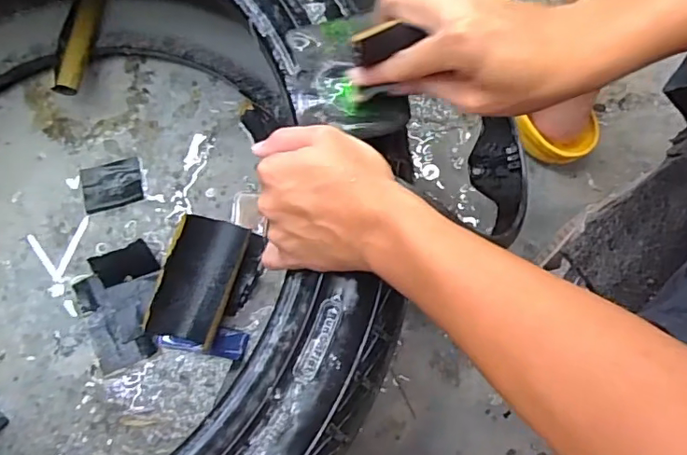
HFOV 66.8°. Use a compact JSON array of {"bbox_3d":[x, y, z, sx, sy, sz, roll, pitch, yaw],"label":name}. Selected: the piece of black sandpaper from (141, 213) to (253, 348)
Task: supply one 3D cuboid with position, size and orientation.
[{"bbox_3d":[-0.160,0.059,0.586,0.081,0.058,0.140,14,76,3],"label":"piece of black sandpaper"}]

